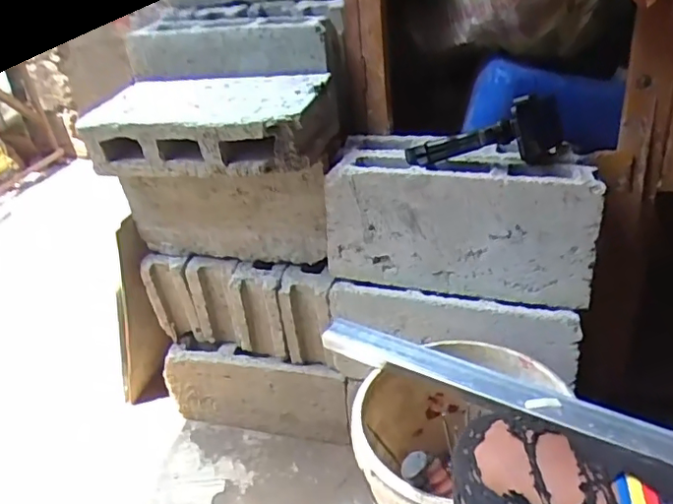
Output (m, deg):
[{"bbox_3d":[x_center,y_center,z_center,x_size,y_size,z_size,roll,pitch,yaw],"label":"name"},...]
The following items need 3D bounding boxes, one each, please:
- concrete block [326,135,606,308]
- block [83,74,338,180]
[{"bbox_3d":[0.198,-0.068,0.937,0.389,0.201,0.192,4,31,16],"label":"concrete block"},{"bbox_3d":[-0.207,-0.214,0.968,0.381,0.114,0.221,7,32,21],"label":"block"}]

